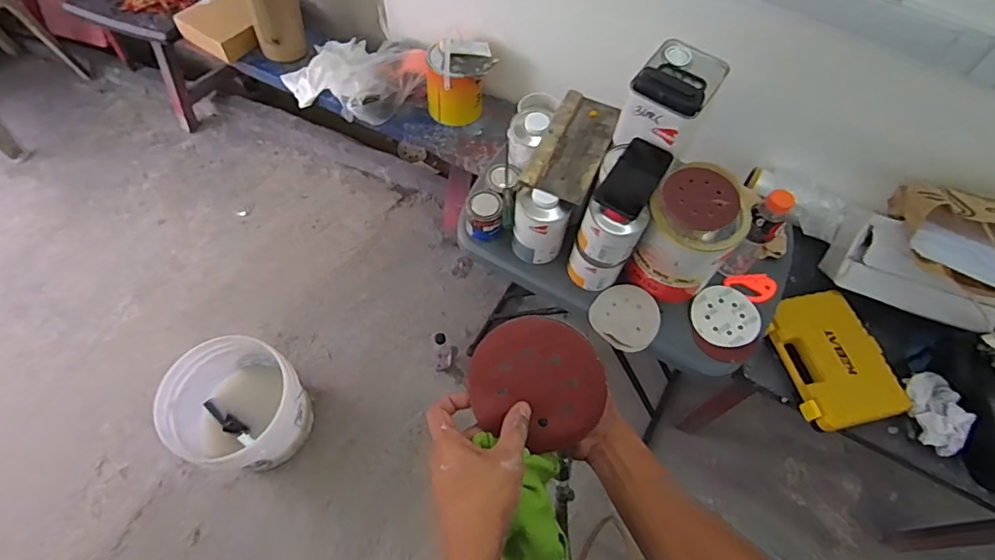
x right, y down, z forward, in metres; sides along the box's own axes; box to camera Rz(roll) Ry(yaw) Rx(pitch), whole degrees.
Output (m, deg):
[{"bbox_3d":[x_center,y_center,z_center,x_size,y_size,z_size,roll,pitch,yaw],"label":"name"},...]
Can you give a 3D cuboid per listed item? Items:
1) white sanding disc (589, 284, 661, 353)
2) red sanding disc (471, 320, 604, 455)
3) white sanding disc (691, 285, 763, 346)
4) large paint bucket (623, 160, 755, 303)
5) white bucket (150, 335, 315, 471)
[{"bbox_3d":[0.237,0.066,0.961,0.124,0.018,0.123,1,61,-2],"label":"white sanding disc"},{"bbox_3d":[0.034,0.090,0.458,0.117,0.009,0.110,1,97,11],"label":"red sanding disc"},{"bbox_3d":[0.423,0.067,0.968,0.122,0.011,0.112,7,64,8],"label":"white sanding disc"},{"bbox_3d":[0.333,-0.073,0.927,0.146,0.233,0.145,1,61,-2],"label":"large paint bucket"},{"bbox_3d":[-0.665,0.334,1.364,0.297,0.281,0.298,1,61,-2],"label":"white bucket"}]

